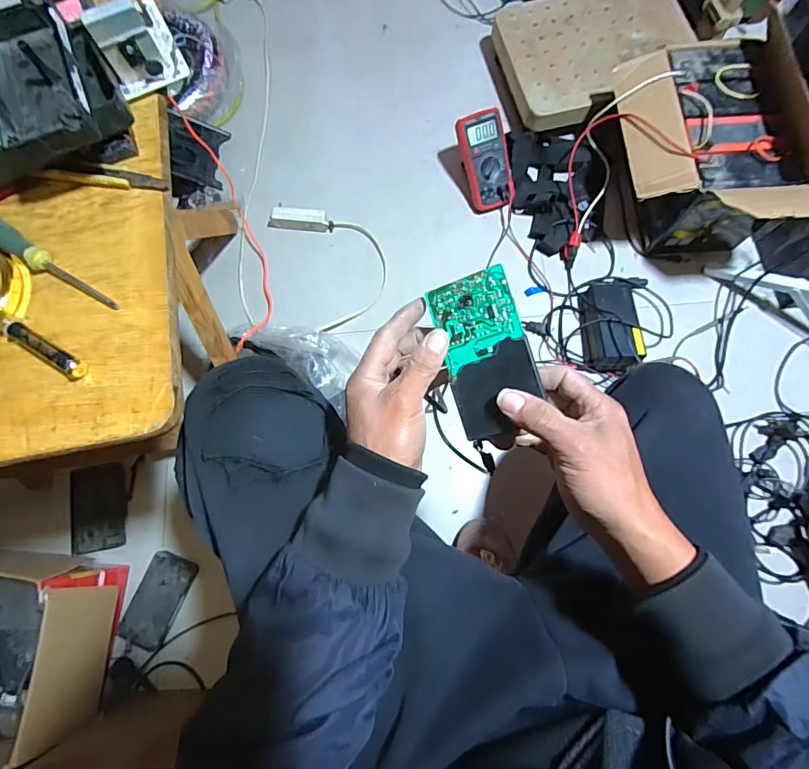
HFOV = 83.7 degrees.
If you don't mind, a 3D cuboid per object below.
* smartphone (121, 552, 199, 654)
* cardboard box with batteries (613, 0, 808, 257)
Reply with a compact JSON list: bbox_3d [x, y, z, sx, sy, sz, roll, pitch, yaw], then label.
[{"bbox_3d":[-0.447,0.391,0.819,0.082,0.016,0.159,22,77,7],"label":"smartphone"},{"bbox_3d":[0.564,-0.430,0.872,0.286,0.256,0.399,-8,76,0],"label":"cardboard box with batteries"}]

